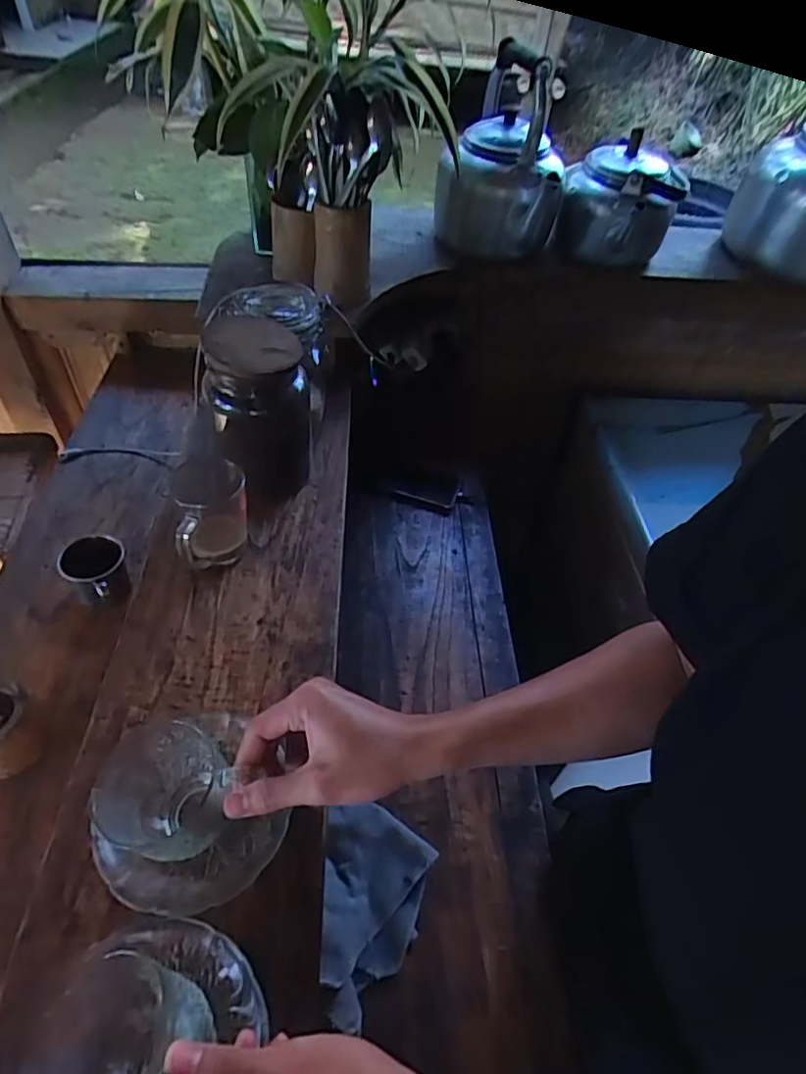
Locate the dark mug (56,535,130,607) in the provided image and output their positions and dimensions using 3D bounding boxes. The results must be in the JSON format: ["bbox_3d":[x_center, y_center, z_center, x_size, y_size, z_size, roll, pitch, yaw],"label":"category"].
[{"bbox_3d":[-0.374,0.042,0.720,0.061,0.072,0.073,14,48,6],"label":"dark mug"}]

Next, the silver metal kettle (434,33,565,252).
[{"bbox_3d":[0.143,-0.544,0.831,0.175,0.221,0.195,9,48,2],"label":"silver metal kettle"}]

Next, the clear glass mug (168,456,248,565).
[{"bbox_3d":[-0.181,-0.026,0.556,0.064,0.099,0.078,-9,50,-15],"label":"clear glass mug"}]

